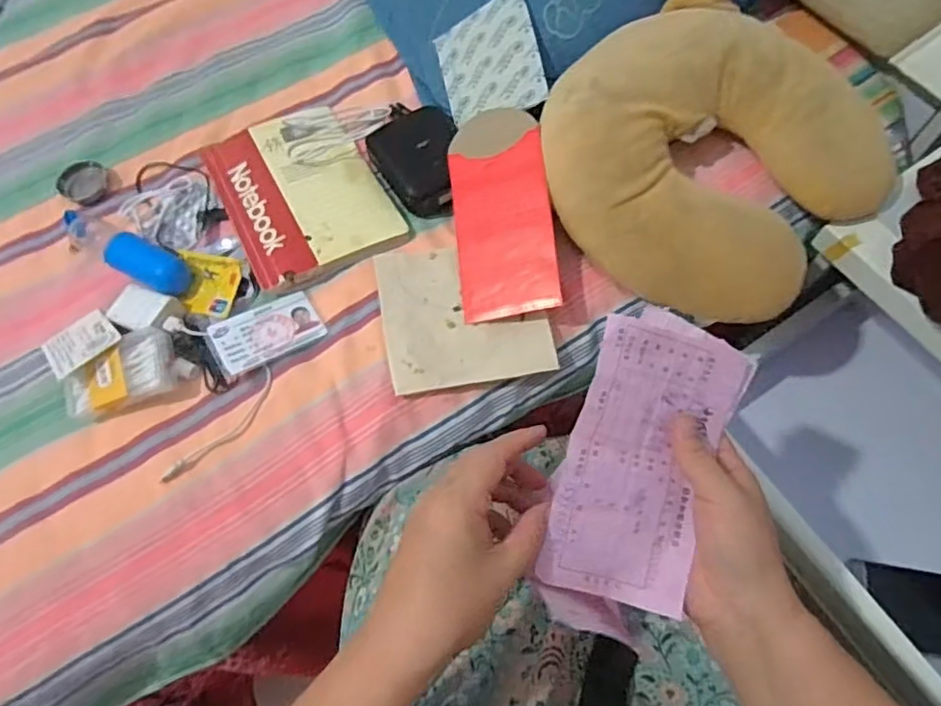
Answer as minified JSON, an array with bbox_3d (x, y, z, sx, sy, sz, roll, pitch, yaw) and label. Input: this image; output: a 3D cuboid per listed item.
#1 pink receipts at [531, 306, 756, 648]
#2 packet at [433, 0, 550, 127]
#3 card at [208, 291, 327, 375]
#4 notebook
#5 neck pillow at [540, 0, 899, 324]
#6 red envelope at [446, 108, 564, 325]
[{"bbox_3d":[0.102,0.071,0.359,0.090,0.034,0.188,17,86,8],"label":"pink receipts"},{"bbox_3d":[0.017,-0.269,0.563,0.098,0.008,0.125,-21,74,29],"label":"packet"},{"bbox_3d":[-0.171,-0.020,0.507,0.085,0.005,0.054,-27,67,-21],"label":"card"},{"bbox_3d":[-0.160,-0.153,0.566,0.138,0.011,0.196,-25,63,-12],"label":"notebook"},{"bbox_3d":[0.206,-0.175,0.513,0.267,0.067,0.255,-1,71,2],"label":"neck pillow"},{"bbox_3d":[0.026,-0.123,0.518,0.085,0.006,0.182,-9,82,20],"label":"red envelope"}]

